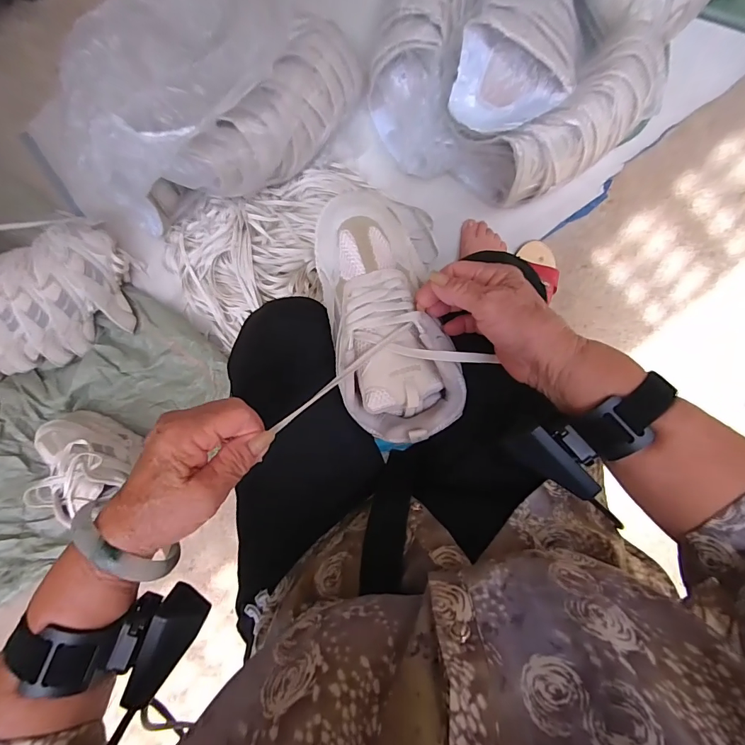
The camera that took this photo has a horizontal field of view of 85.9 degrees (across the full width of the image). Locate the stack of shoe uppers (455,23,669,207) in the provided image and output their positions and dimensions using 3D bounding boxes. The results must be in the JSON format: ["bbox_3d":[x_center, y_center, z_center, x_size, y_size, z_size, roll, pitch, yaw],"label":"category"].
[{"bbox_3d":[0.326,-0.400,0.671,0.322,0.149,0.131,-32,86,3],"label":"stack of shoe uppers"}]

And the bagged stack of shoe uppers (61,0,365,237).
[{"bbox_3d":[-0.249,-0.429,0.611,0.270,0.224,0.433,44,92,4],"label":"bagged stack of shoe uppers"}]

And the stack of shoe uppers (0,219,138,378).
[{"bbox_3d":[-0.613,-0.118,0.725,0.344,0.110,0.188,-26,87,3],"label":"stack of shoe uppers"}]

